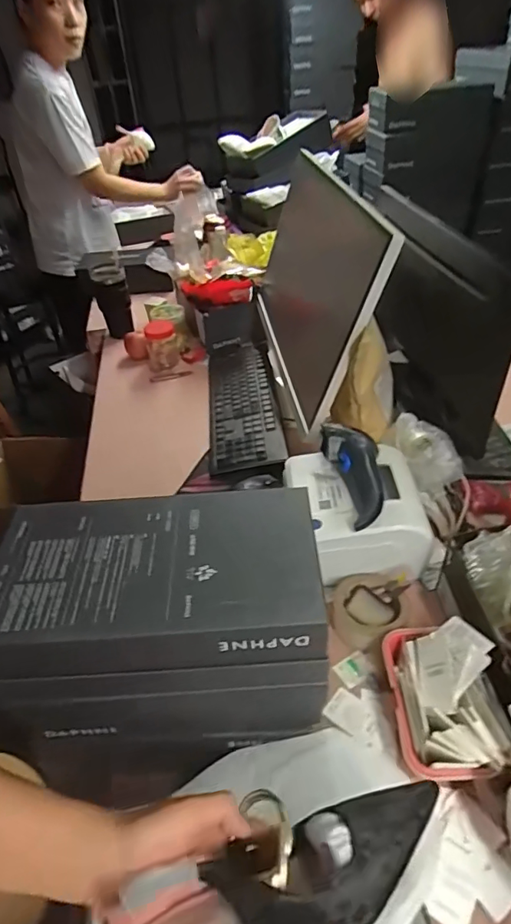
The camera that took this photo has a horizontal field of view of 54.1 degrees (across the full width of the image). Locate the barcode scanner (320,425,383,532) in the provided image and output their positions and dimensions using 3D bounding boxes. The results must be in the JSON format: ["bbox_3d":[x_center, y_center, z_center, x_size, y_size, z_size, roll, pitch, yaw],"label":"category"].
[{"bbox_3d":[0.145,0.021,0.703,0.068,0.066,0.150,-13,62,-9],"label":"barcode scanner"}]

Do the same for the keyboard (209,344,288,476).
[{"bbox_3d":[-0.030,-0.137,1.079,0.147,0.038,0.442,-6,41,-1],"label":"keyboard"}]

